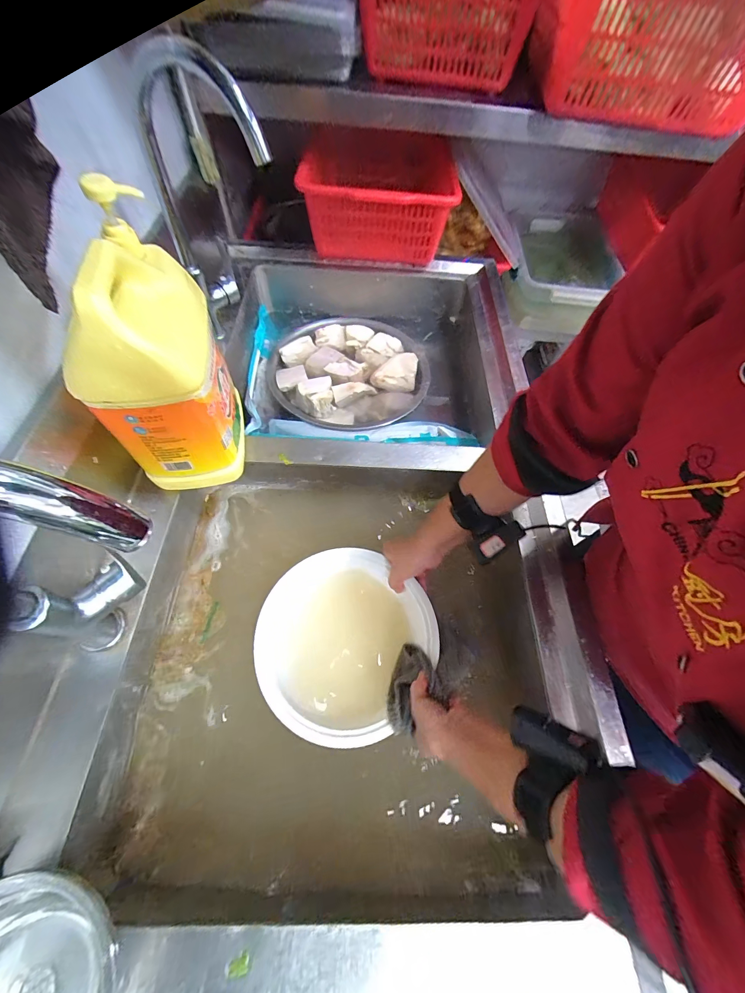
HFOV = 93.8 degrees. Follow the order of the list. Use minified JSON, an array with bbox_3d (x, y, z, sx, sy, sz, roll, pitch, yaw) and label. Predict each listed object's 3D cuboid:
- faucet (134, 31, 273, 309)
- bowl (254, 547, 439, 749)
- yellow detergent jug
[{"bbox_3d":[-0.231,-0.412,0.512,0.126,0.329,0.196,-26,63,-18],"label":"faucet"},{"bbox_3d":[-0.045,0.211,0.517,0.230,0.073,0.244,2,58,-3],"label":"bowl"},{"bbox_3d":[-0.255,-0.153,0.437,0.121,0.275,0.175,-8,62,-8],"label":"yellow detergent jug"}]

